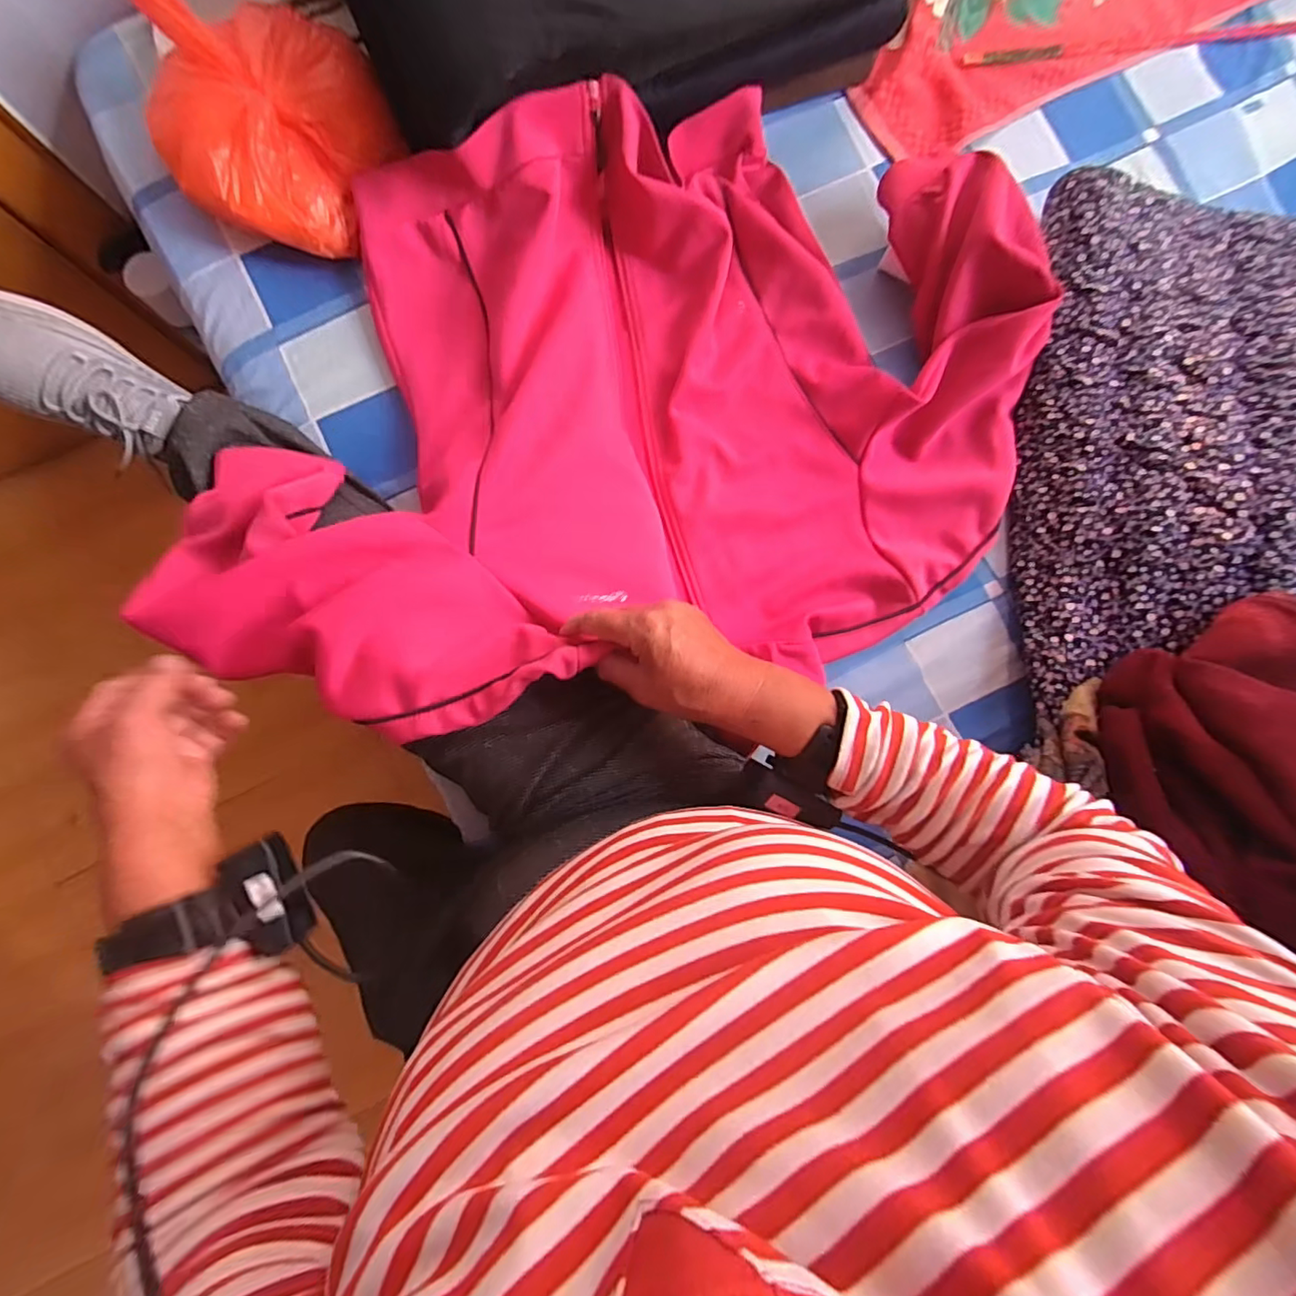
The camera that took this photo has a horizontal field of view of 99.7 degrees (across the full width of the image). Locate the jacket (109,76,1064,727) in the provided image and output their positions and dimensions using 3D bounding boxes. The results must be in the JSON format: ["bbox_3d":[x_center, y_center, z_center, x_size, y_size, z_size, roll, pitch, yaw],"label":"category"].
[{"bbox_3d":[-0.007,-0.243,0.504,0.769,0.149,0.552,-7,86,-5],"label":"jacket"}]

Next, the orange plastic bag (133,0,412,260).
[{"bbox_3d":[-0.355,-0.497,0.527,0.214,0.091,0.196,6,85,-3],"label":"orange plastic bag"}]

